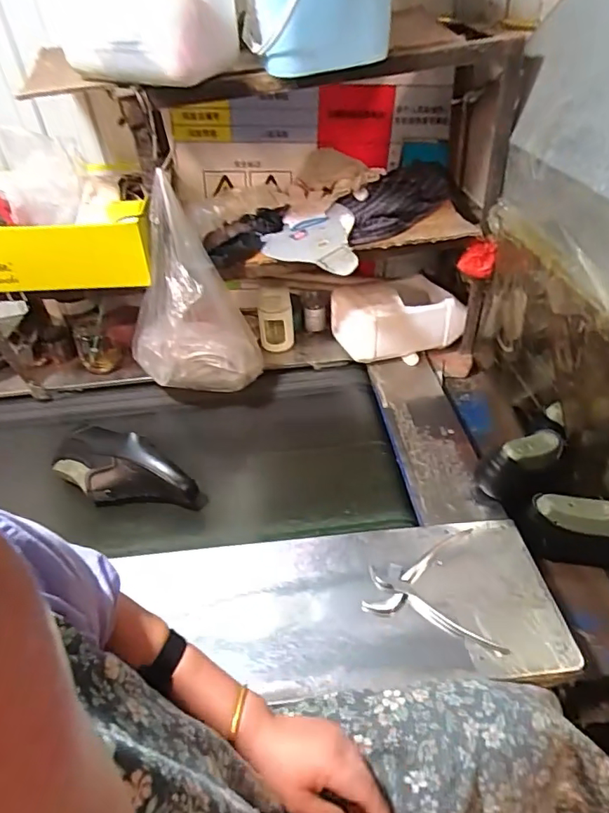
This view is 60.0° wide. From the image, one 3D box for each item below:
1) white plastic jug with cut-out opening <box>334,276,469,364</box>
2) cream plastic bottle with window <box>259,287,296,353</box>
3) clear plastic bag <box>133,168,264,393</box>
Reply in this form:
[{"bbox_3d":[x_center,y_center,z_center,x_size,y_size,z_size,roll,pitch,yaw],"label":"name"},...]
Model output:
[{"bbox_3d":[0.198,-0.204,1.183,0.247,0.139,0.187,-15,41,-13],"label":"white plastic jug with cut-out opening"},{"bbox_3d":[-0.063,-0.186,1.156,0.075,0.147,0.035,-6,40,-2],"label":"cream plastic bottle with window"},{"bbox_3d":[-0.205,-0.181,0.937,0.226,0.352,0.131,-9,40,-6],"label":"clear plastic bag"}]

